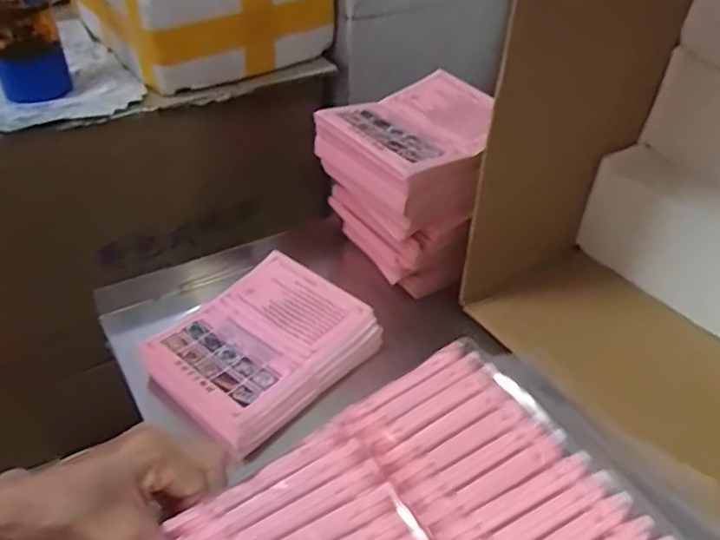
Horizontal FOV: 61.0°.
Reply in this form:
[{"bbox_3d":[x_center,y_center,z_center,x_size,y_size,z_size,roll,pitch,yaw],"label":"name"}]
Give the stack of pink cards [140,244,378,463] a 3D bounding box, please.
[{"bbox_3d":[-0.084,0.063,0.531,0.135,0.030,0.177,30,47,29],"label":"stack of pink cards"}]

